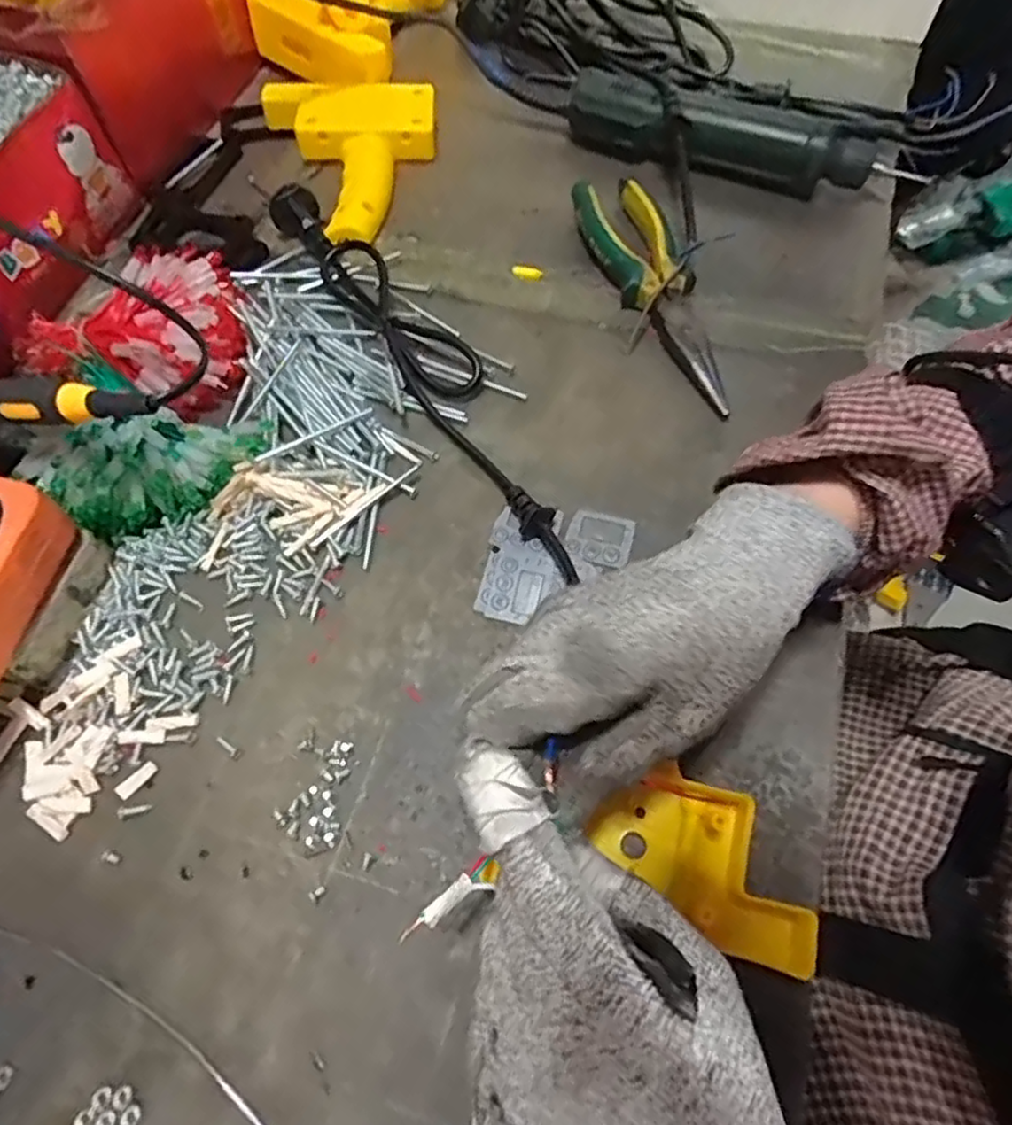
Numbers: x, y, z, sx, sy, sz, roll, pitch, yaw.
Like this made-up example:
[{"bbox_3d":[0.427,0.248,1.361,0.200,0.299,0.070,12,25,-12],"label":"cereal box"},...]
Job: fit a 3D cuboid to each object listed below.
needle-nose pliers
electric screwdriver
[{"bbox_3d":[0.097,-0.173,0.422,0.049,0.022,0.199,-19,65,-8],"label":"needle-nose pliers"},{"bbox_3d":[0.155,-0.305,0.479,0.231,0.042,0.048,20,66,10],"label":"electric screwdriver"}]

